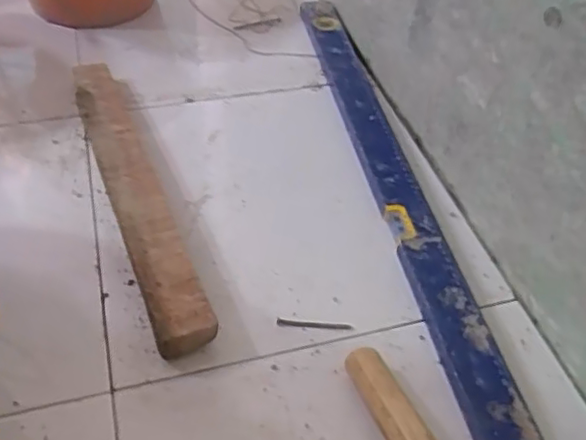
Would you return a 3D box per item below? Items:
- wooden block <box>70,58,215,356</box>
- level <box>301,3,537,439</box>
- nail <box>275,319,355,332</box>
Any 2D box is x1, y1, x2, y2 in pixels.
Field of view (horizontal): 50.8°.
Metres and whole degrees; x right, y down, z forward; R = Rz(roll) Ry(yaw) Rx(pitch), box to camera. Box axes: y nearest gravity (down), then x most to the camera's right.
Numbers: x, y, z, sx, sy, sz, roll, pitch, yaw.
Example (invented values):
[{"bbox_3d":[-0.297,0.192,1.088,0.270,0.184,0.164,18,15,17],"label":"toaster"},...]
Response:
[{"bbox_3d":[-0.178,-0.040,0.683,0.062,0.039,0.448,-15,49,-17],"label":"wooden block"},{"bbox_3d":[0.133,0.015,0.657,0.052,0.025,0.958,-6,47,-9],"label":"level"},{"bbox_3d":[0.021,0.100,0.584,0.072,0.004,0.007,5,46,1],"label":"nail"}]

